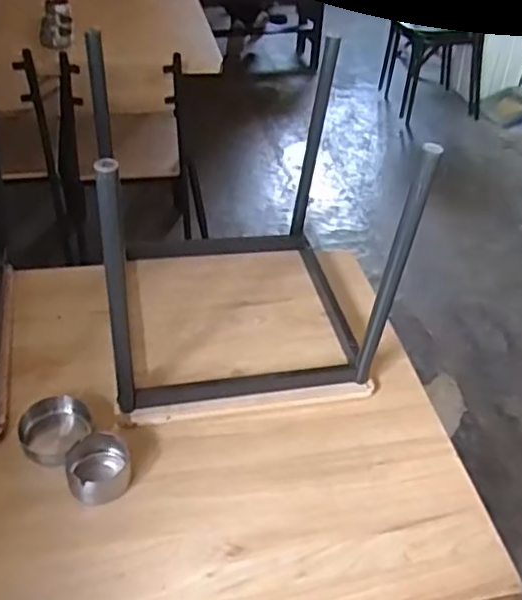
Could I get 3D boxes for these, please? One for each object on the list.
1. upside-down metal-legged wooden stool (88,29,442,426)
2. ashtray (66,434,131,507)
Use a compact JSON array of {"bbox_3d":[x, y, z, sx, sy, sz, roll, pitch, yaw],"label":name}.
[{"bbox_3d":[-0.026,-0.115,0.990,0.398,0.374,0.440,-4,42,-9],"label":"upside-down metal-legged wooden stool"},{"bbox_3d":[-0.212,0.224,0.849,0.080,0.041,0.080,2,41,-2],"label":"ashtray"}]

